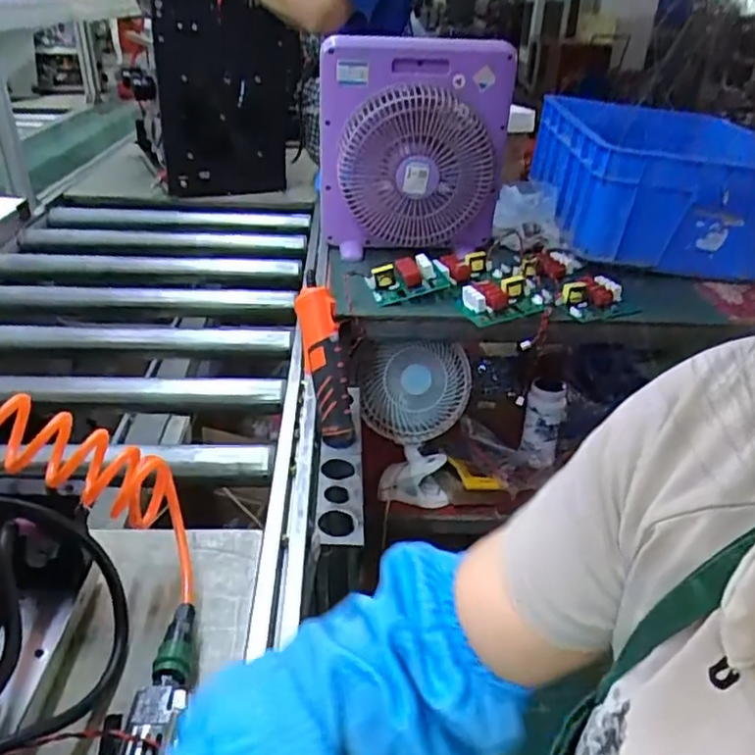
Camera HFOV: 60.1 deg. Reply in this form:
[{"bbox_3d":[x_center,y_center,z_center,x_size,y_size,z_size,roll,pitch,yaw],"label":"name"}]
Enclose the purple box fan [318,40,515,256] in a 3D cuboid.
[{"bbox_3d":[0.078,-0.389,1.132,0.351,0.353,0.103,-9,33,-19],"label":"purple box fan"}]

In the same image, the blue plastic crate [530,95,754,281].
[{"bbox_3d":[0.559,-0.397,1.302,0.393,0.211,0.529,2,31,1],"label":"blue plastic crate"}]

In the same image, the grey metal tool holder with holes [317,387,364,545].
[{"bbox_3d":[-0.043,0.095,0.777,0.049,0.023,0.276,1,31,-3],"label":"grey metal tool holder with holes"}]

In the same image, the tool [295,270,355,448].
[{"bbox_3d":[-0.062,-0.019,0.785,0.046,0.202,0.034,-14,10,-25],"label":"tool"}]

